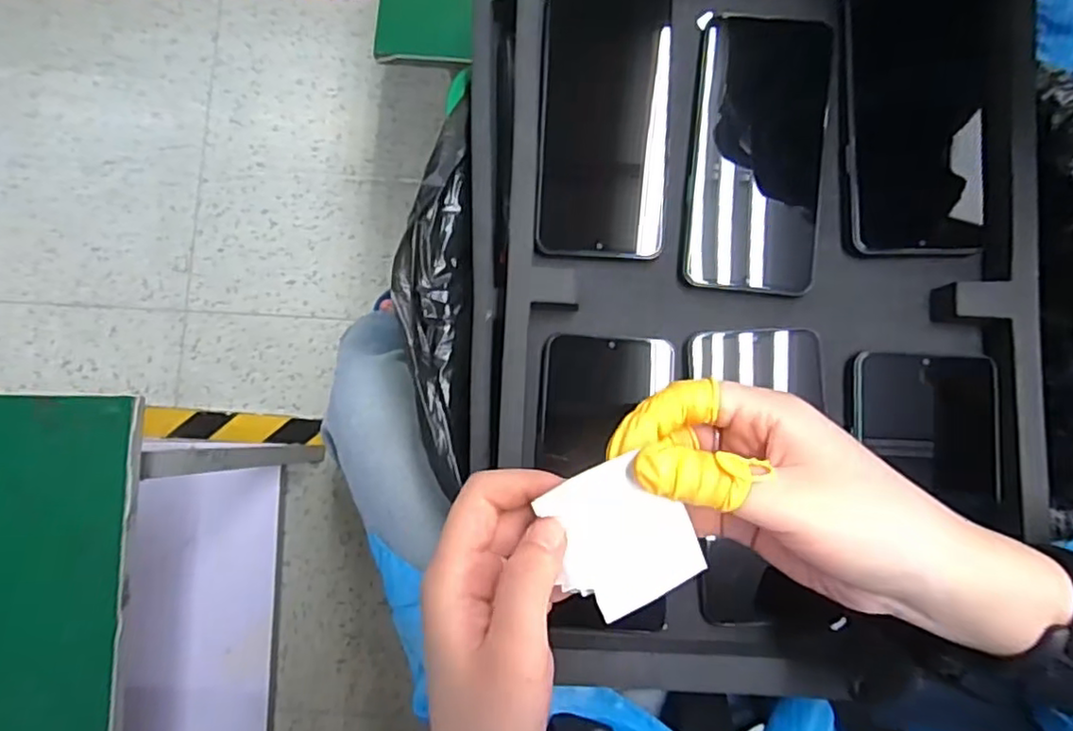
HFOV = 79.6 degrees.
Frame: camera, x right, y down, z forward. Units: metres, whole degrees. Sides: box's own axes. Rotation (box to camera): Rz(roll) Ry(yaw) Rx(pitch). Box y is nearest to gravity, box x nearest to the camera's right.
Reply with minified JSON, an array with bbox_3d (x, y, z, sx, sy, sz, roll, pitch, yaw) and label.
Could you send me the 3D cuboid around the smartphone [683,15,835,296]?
[{"bbox_3d":[0.133,-0.129,0.388,0.075,0.012,0.167,6,85,2],"label":"smartphone"}]

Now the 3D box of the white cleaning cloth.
[{"bbox_3d":[0.032,0.064,0.241,0.049,0.010,0.053,-25,83,0],"label":"white cleaning cloth"}]

